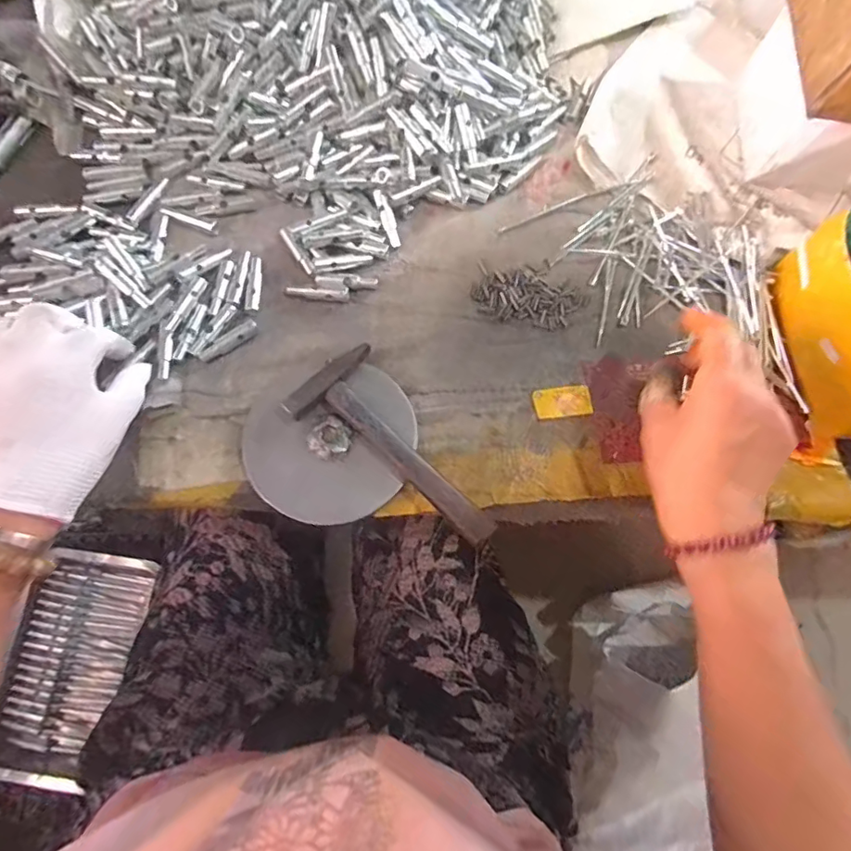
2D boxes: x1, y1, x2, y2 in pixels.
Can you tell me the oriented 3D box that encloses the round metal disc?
[{"bbox_3d":[-0.073,0.009,0.391,0.120,0.020,0.122,0,75,-1],"label":"round metal disc"}]

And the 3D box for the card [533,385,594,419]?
[{"bbox_3d":[0.109,-0.018,0.409,0.045,0.004,0.024,-7,76,-3],"label":"card"}]

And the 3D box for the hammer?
[{"bbox_3d":[-0.019,0.021,0.386,0.074,0.024,0.174,-44,80,-11],"label":"hammer"}]

